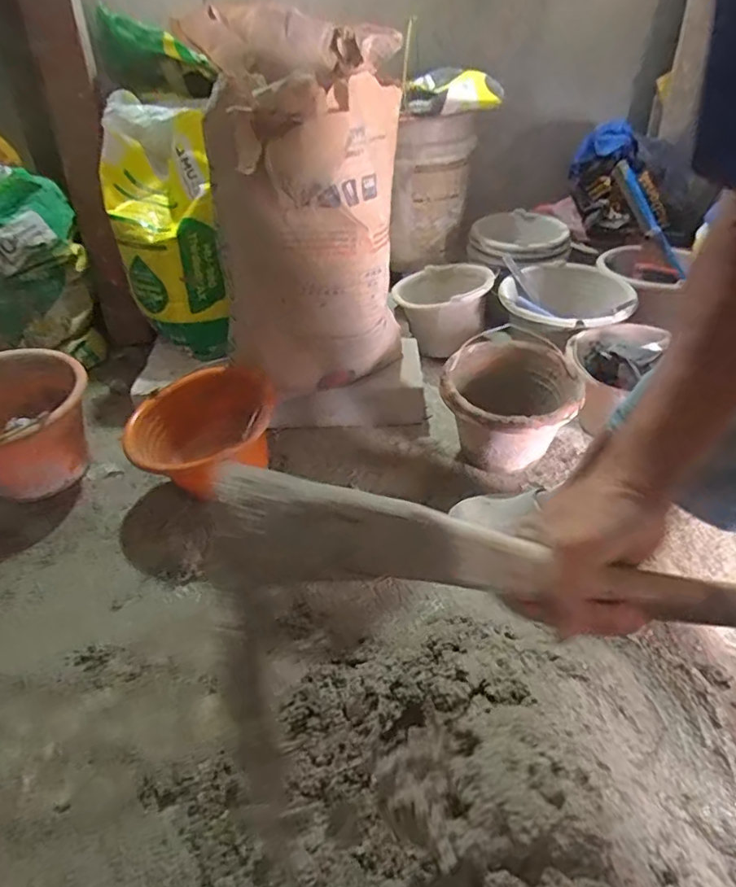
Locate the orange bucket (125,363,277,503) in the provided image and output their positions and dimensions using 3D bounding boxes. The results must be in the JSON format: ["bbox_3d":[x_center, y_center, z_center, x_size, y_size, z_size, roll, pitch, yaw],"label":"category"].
[{"bbox_3d":[-0.281,0.008,1.049,0.270,0.192,0.270,-1,40,1],"label":"orange bucket"}]

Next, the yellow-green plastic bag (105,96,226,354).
[{"bbox_3d":[-0.401,-0.431,1.162,0.227,0.521,0.123,-10,19,-10],"label":"yellow-green plastic bag"}]

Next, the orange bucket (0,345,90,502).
[{"bbox_3d":[-0.670,-0.011,1.065,0.285,0.215,0.285,-1,40,1],"label":"orange bucket"}]

